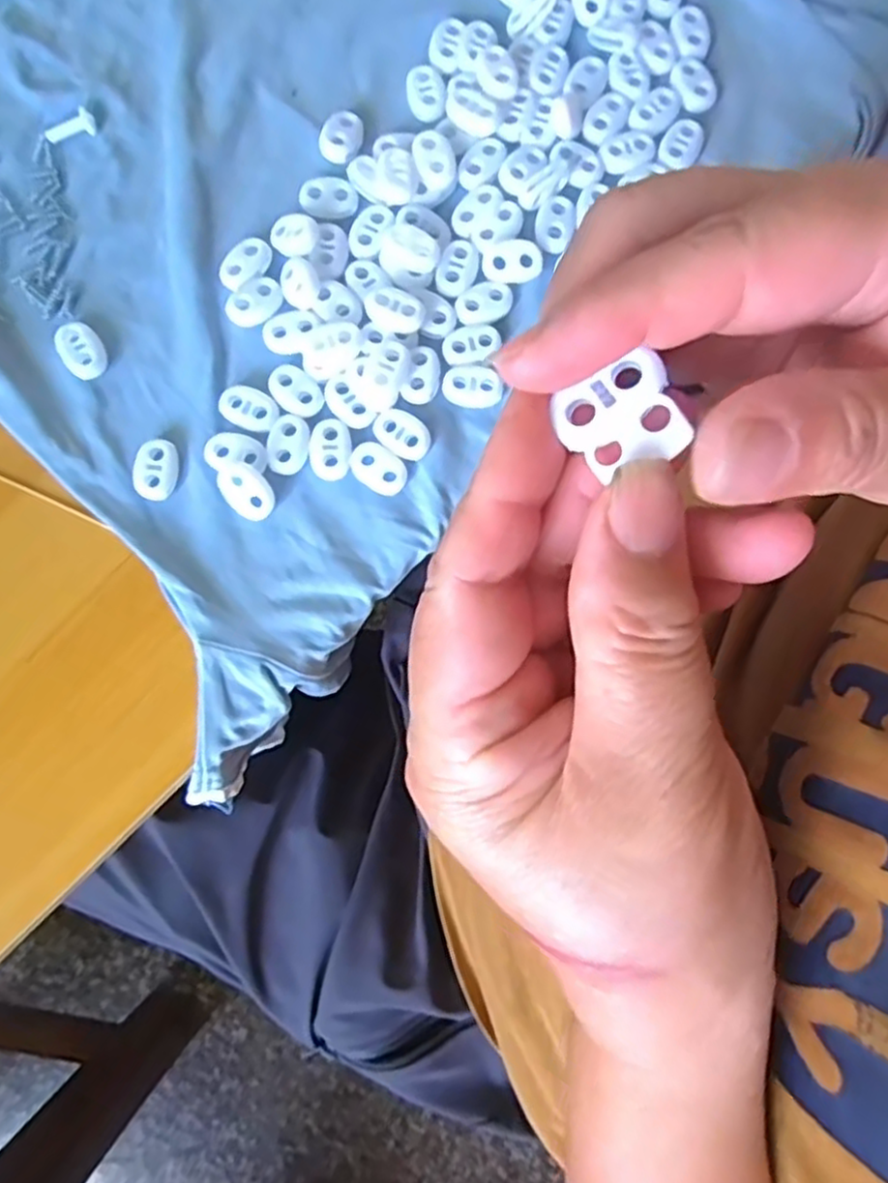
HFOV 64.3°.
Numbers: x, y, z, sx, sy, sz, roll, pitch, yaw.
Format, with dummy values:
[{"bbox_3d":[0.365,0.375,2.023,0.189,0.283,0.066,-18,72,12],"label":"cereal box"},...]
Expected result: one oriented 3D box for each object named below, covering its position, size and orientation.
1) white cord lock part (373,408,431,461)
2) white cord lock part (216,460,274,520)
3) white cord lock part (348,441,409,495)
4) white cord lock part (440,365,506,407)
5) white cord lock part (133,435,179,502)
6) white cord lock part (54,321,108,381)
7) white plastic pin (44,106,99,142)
[{"bbox_3d":[-0.015,-0.058,0.260,0.022,0.004,0.015,31,83,4],"label":"white cord lock part"},{"bbox_3d":[-0.072,-0.037,0.257,0.021,0.007,0.015,45,84,5],"label":"white cord lock part"},{"bbox_3d":[-0.024,-0.045,0.260,0.022,0.004,0.015,33,83,4],"label":"white cord lock part"},{"bbox_3d":[0.011,-0.077,0.264,0.022,0.004,0.014,9,82,1],"label":"white cord lock part"},{"bbox_3d":[-0.106,-0.045,0.258,0.015,0.005,0.022,-3,82,-1],"label":"white cord lock part"},{"bbox_3d":[-0.136,-0.091,0.264,0.015,0.005,0.022,-23,83,-3],"label":"white cord lock part"},{"bbox_3d":[-0.148,-0.184,0.279,0.019,0.006,0.007,-21,83,-3],"label":"white plastic pin"}]

